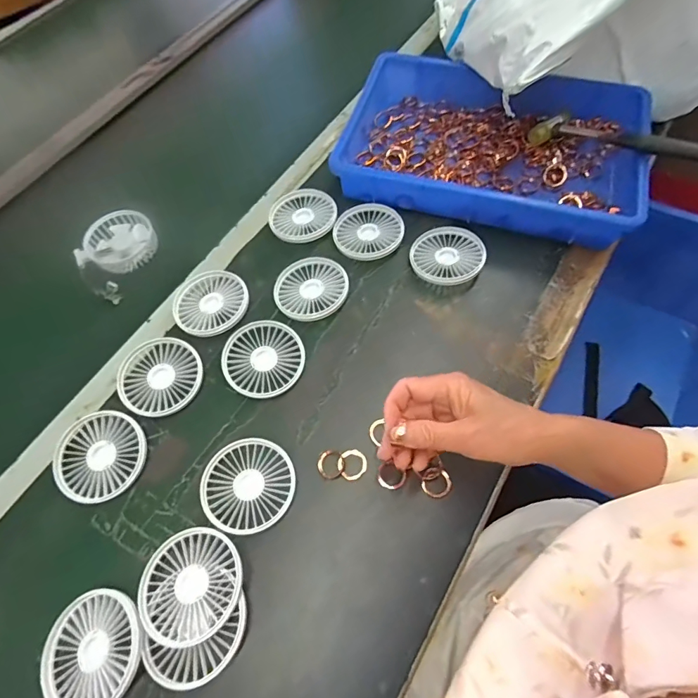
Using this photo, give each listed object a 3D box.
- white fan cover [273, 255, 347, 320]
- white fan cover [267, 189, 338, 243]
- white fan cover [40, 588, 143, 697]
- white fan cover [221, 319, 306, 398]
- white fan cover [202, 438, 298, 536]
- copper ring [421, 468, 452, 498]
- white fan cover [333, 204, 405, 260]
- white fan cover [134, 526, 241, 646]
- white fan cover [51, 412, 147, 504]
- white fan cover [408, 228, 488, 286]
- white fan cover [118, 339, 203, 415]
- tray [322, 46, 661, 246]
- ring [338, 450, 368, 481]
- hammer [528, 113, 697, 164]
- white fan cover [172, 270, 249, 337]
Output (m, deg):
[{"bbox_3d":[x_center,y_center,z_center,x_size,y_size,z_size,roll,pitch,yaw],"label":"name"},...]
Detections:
[{"bbox_3d":[-0.046,-0.076,0.503,0.086,0.007,0.088,-10,63,-1],"label":"white fan cover"},{"bbox_3d":[-0.061,-0.177,0.553,0.085,0.012,0.090,-23,64,-8],"label":"white fan cover"},{"bbox_3d":[-0.214,0.252,0.351,0.085,0.020,0.086,-9,63,-1],"label":"white fan cover"},{"bbox_3d":[-0.095,0.010,0.470,0.086,0.014,0.086,-25,64,-9],"label":"white fan cover"},{"bbox_3d":[-0.098,0.131,0.411,0.086,0.010,0.088,-25,64,-9],"label":"white fan cover"},{"bbox_3d":[0.085,0.130,0.408,0.028,0.005,0.027,-2,63,3],"label":"copper ring"},{"bbox_3d":[0.025,-0.150,0.539,0.086,0.012,0.086,-4,63,2],"label":"white fan cover"},{"bbox_3d":[-0.138,0.205,0.367,0.088,0.012,0.084,7,64,8],"label":"white fan cover"},{"bbox_3d":[-0.251,0.108,0.430,0.086,0.021,0.084,-19,63,-6],"label":"white fan cover"},{"bbox_3d":[0.120,-0.116,0.517,0.086,0.020,0.090,4,63,6],"label":"white fan cover"},{"bbox_3d":[-0.207,0.029,0.465,0.086,0.013,0.086,-22,64,-7],"label":"white fan cover"},{"bbox_3d":[0.188,-0.281,0.567,0.357,0.066,0.267,15,65,11],"label":"tray"},{"bbox_3d":[0.004,0.115,0.416,0.028,0.006,0.027,-2,63,3],"label":"ring"},{"bbox_3d":[0.341,-0.251,0.508,0.076,0.031,0.238,-36,46,-14],"label":"hammer"},{"bbox_3d":[-0.167,-0.059,0.502,0.086,0.009,0.094,-32,65,-12],"label":"white fan cover"}]

